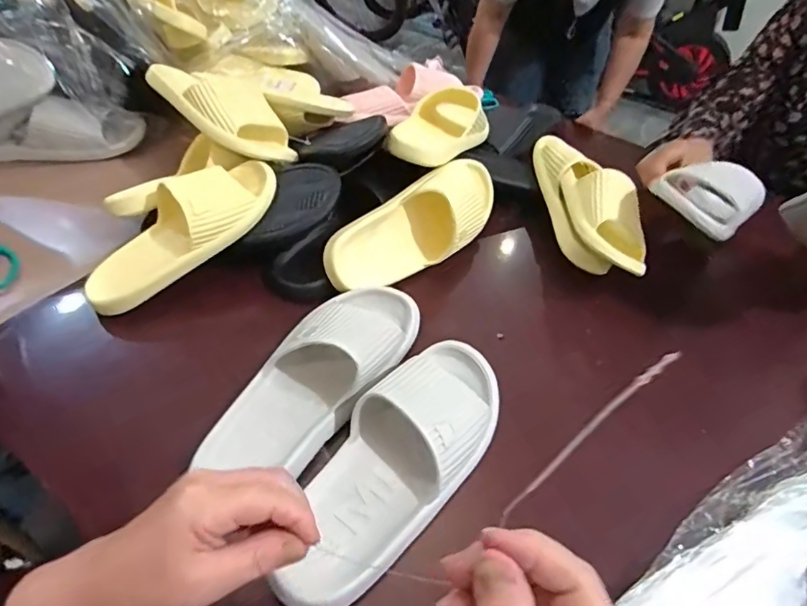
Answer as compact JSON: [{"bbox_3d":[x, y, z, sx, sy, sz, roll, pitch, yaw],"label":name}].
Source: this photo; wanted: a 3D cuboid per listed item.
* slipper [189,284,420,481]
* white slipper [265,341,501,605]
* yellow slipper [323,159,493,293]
[{"bbox_3d":[-0.082,0.065,0.517,0.103,0.076,0.263,32,57,22],"label":"slipper"},{"bbox_3d":[-0.004,0.134,0.460,0.120,0.064,0.288,29,51,20],"label":"white slipper"},{"bbox_3d":[0.024,-0.097,0.648,0.270,0.101,0.075,-35,20,-20],"label":"yellow slipper"}]

